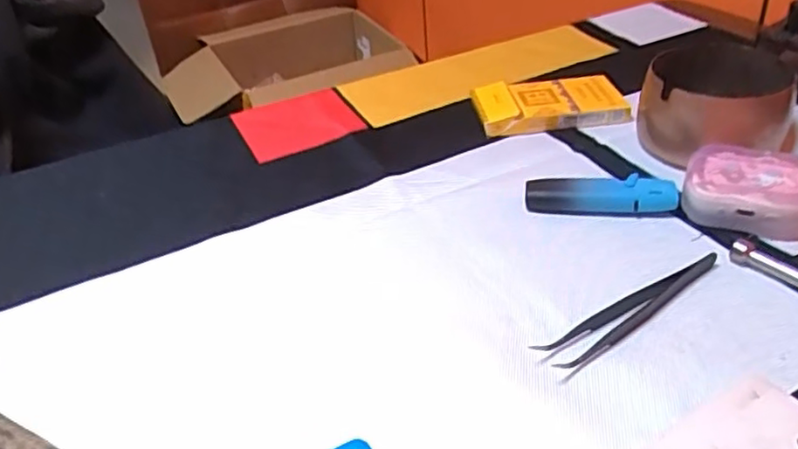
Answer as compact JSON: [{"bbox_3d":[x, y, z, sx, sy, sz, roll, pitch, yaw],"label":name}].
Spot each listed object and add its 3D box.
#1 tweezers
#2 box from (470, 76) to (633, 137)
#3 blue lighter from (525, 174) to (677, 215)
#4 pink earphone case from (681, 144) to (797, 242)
[{"bbox_3d":[0.113,0.041,0.314,0.110,0.009,0.017,-23,39,-21],"label":"tweezers"},{"bbox_3d":[0.107,-0.087,0.476,0.104,0.020,0.056,-6,36,1],"label":"box"},{"bbox_3d":[0.115,-0.017,0.383,0.082,0.017,0.020,0,37,10],"label":"blue lighter"},{"bbox_3d":[0.192,-0.019,0.364,0.066,0.026,0.048,15,42,27],"label":"pink earphone case"}]

